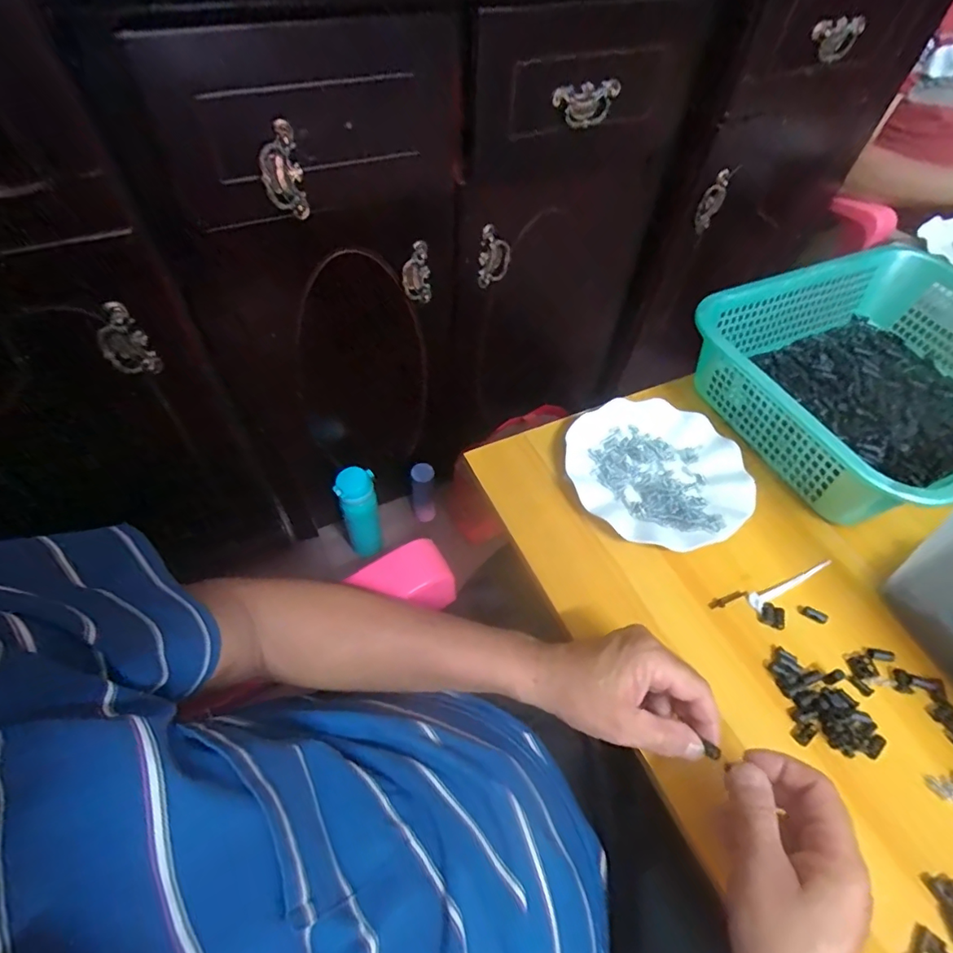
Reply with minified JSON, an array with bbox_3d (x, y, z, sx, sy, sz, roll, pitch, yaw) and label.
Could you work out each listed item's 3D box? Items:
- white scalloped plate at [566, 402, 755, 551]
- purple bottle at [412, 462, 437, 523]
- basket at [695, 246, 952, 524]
[{"bbox_3d":[0.185,-0.007,0.538,0.180,0.021,0.172,2,54,-3],"label":"white scalloped plate"},{"bbox_3d":[-0.102,0.028,1.002,0.047,0.149,0.046,-2,55,-6],"label":"purple bottle"},{"bbox_3d":[0.461,-0.114,0.585,0.382,0.094,0.293,-18,58,-17],"label":"basket"}]

